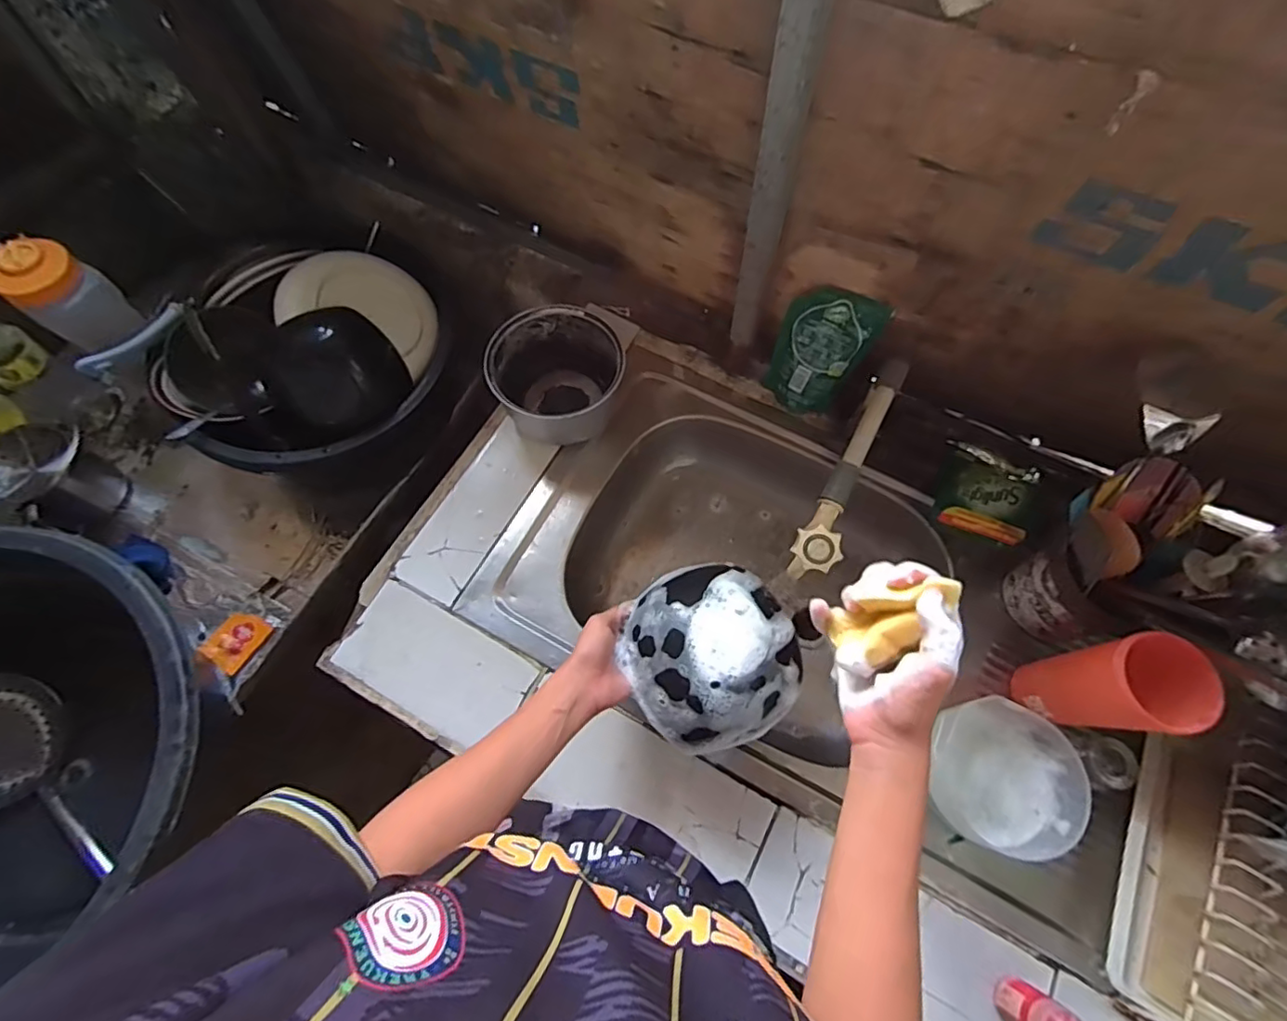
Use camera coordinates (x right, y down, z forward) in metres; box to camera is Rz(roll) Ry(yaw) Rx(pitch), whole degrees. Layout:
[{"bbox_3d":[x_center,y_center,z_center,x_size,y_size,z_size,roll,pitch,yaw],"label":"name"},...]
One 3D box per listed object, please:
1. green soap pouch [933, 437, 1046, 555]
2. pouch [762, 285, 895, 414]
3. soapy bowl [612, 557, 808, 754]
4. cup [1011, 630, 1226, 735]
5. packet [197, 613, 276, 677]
[{"bbox_3d":[0.443,-0.022,0.752,0.122,0.041,0.140,28,70,9],"label":"green soap pouch"},{"bbox_3d":[0.237,-0.220,0.780,0.114,0.188,0.055,30,48,9],"label":"pouch"},{"bbox_3d":[0.068,0.138,0.568,0.163,0.066,0.174,1,68,-2],"label":"soapy bowl"},{"bbox_3d":[0.470,0.184,0.596,0.083,0.173,0.084,1,68,-2],"label":"cup"},{"bbox_3d":[-0.605,0.191,0.856,0.071,0.018,0.079,28,70,9],"label":"packet"}]

